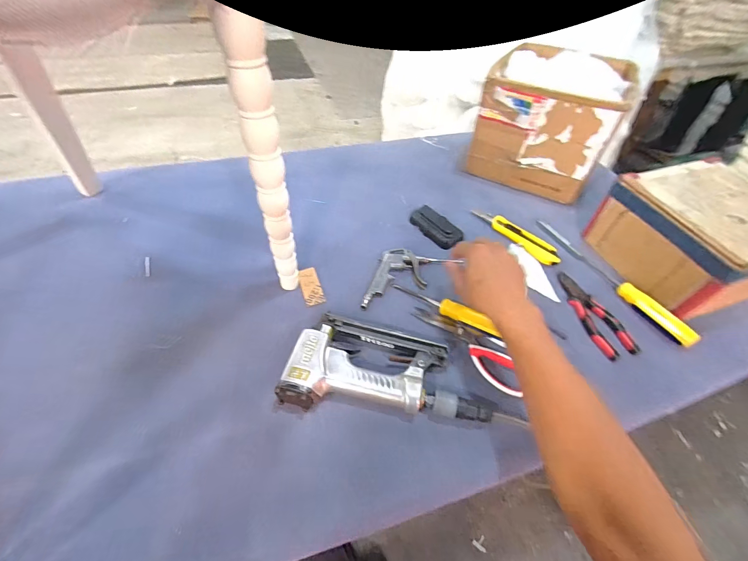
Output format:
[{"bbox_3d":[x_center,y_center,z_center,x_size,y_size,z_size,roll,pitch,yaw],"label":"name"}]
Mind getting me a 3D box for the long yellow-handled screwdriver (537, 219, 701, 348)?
[{"bbox_3d":[0.385,-0.022,0.566,0.026,0.029,0.303,-16,54,-17],"label":"long yellow-handled screwdriver"}]

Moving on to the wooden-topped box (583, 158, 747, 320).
[{"bbox_3d":[0.520,-0.071,0.554,0.217,0.127,0.210,-8,50,-11],"label":"wooden-topped box"}]

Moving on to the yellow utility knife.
[{"bbox_3d":[0.261,-0.087,0.631,0.038,0.028,0.180,-28,58,-24],"label":"yellow utility knife"}]

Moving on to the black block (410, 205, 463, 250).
[{"bbox_3d":[0.113,-0.097,0.632,0.057,0.019,0.112,-26,57,-23],"label":"black block"}]

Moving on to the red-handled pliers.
[{"bbox_3d":[0.336,0.051,0.532,0.049,0.025,0.151,-10,52,-13],"label":"red-handled pliers"}]

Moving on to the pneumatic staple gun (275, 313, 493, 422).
[{"bbox_3d":[0.016,0.112,0.442,0.242,0.043,0.120,8,51,2],"label":"pneumatic staple gun"}]

